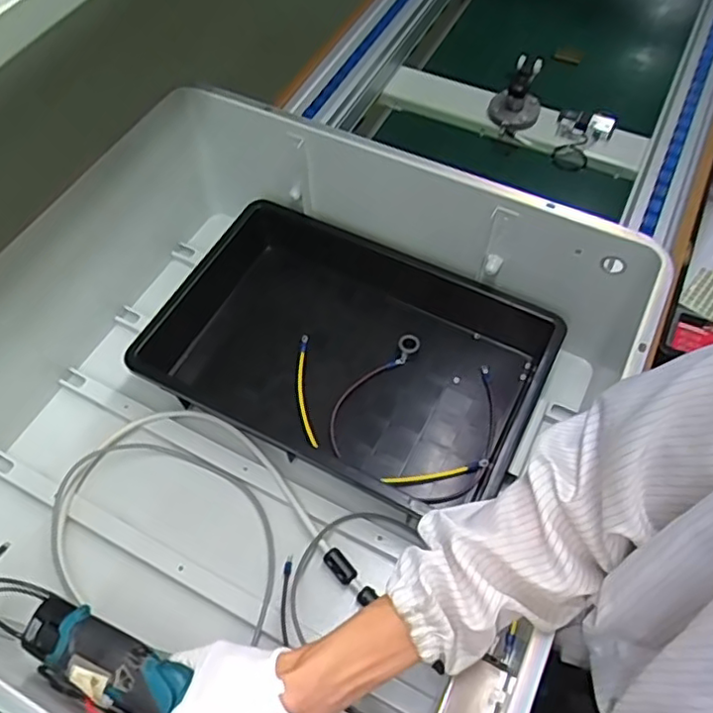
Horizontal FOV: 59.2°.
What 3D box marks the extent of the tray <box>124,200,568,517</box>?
[{"bbox_3d":[-0.016,-0.002,0.761,0.447,0.083,0.290,24,62,15],"label":"tray"}]

